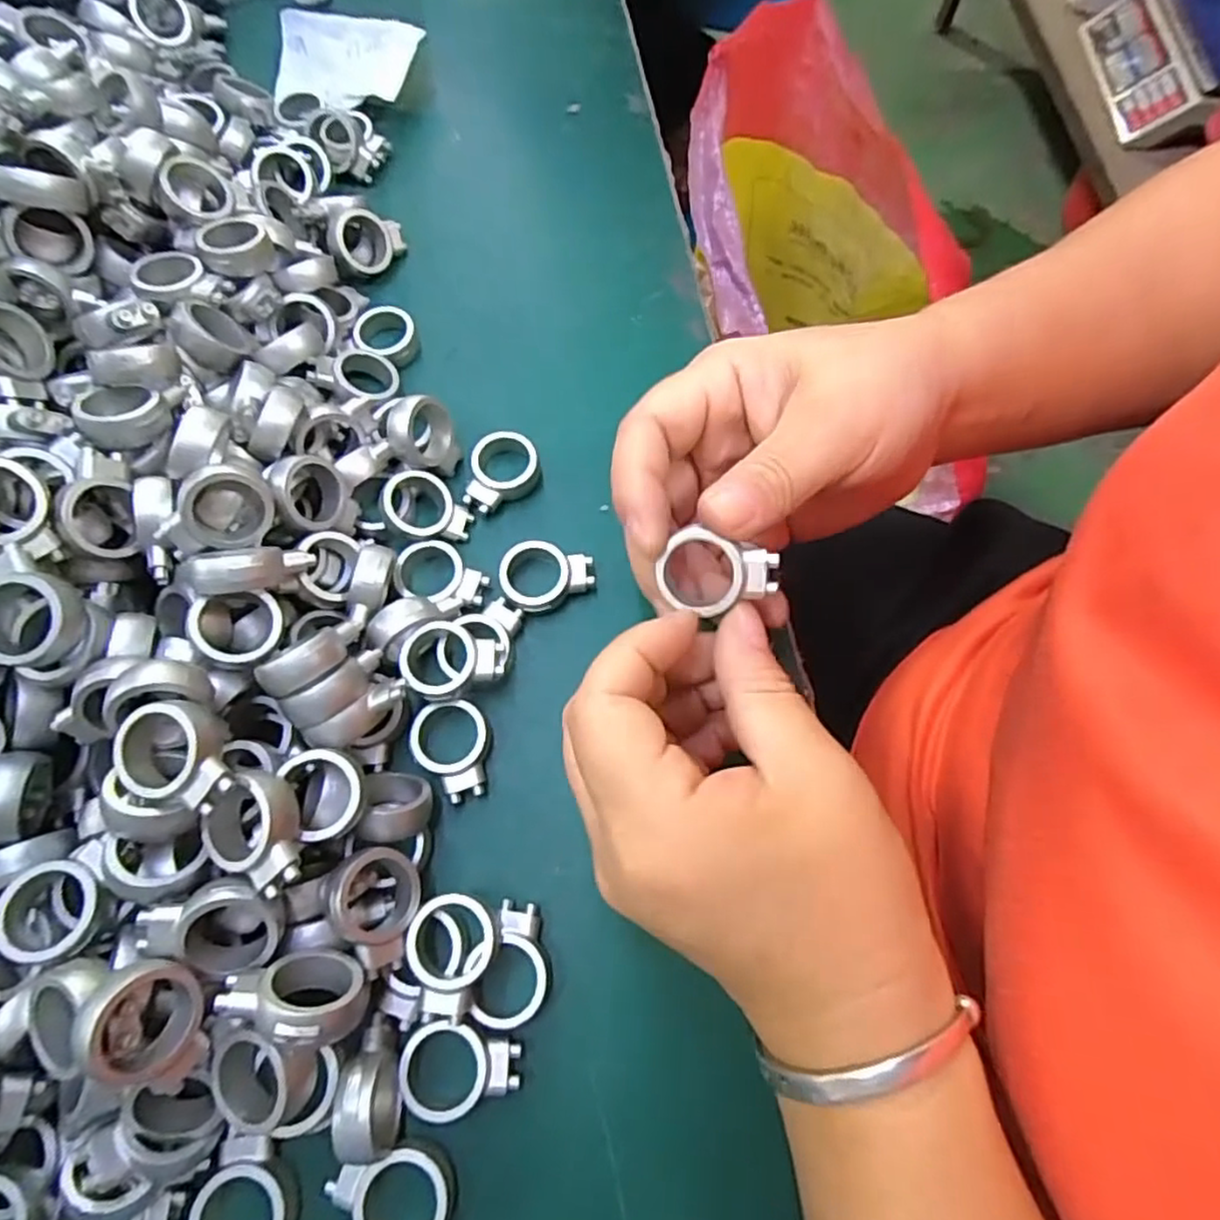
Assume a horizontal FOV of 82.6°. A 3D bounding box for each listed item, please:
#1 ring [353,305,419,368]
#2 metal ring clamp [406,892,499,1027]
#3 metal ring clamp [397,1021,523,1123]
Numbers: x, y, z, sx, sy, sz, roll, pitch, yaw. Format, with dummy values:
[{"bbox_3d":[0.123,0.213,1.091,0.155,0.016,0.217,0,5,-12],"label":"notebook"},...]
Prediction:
[{"bbox_3d":[-0.095,-0.115,0.294,0.025,0.009,0.027,1,69,-2],"label":"ring"},{"bbox_3d":[-0.047,0.102,0.205,0.024,0.011,0.033,11,69,2],"label":"metal ring clamp"},{"bbox_3d":[-0.043,0.132,0.200,0.034,0.009,0.024,1,69,-2],"label":"metal ring clamp"}]

